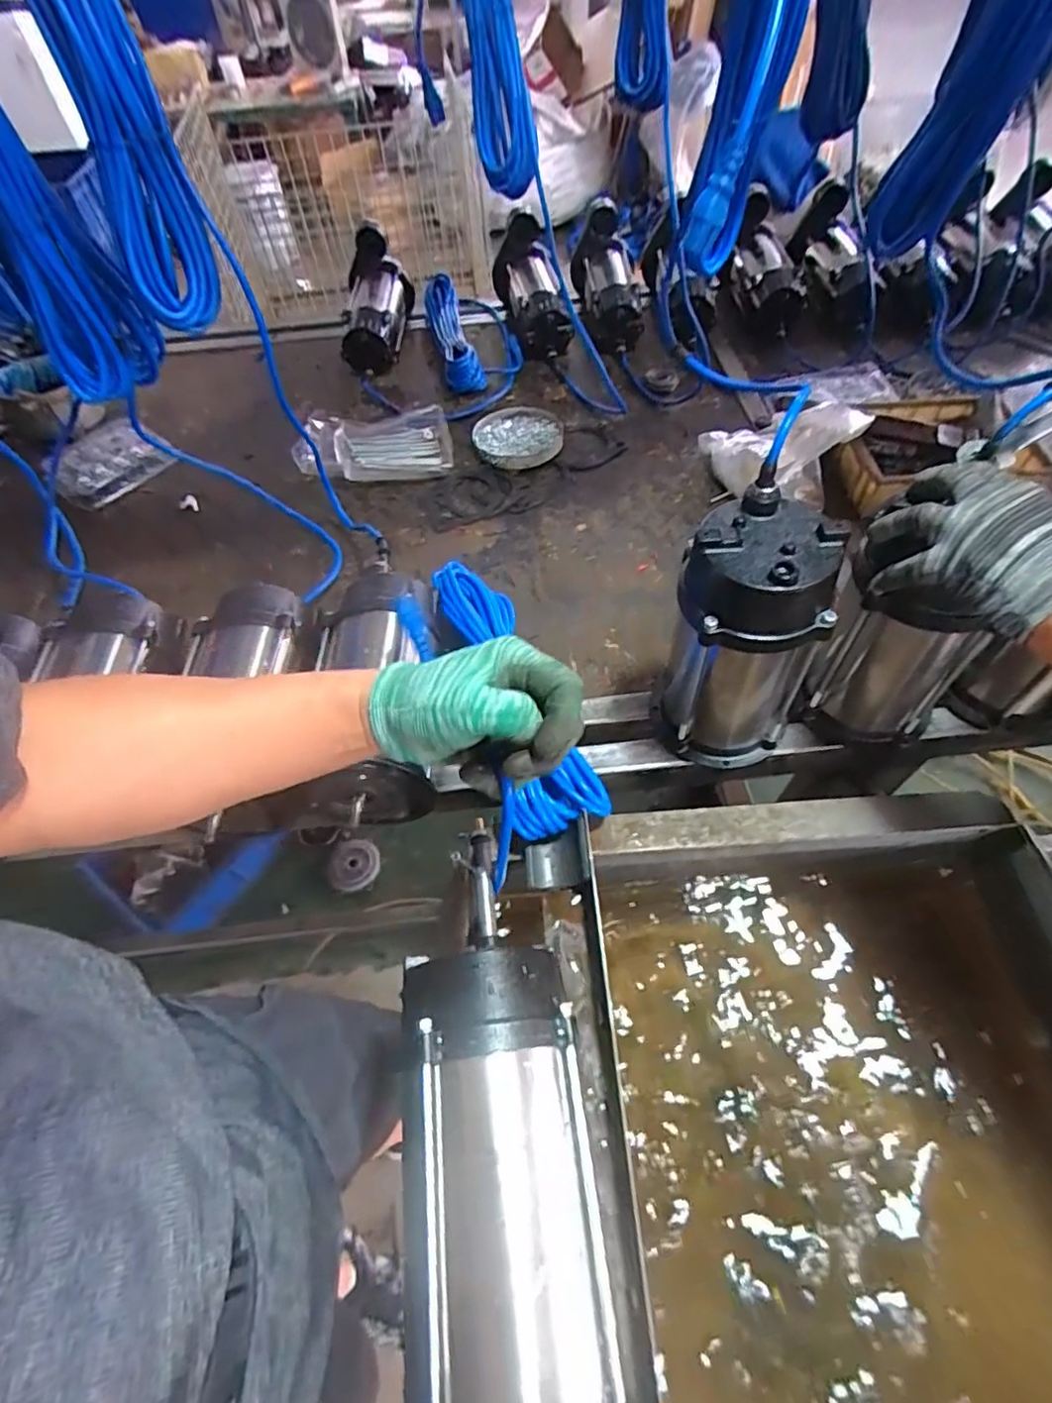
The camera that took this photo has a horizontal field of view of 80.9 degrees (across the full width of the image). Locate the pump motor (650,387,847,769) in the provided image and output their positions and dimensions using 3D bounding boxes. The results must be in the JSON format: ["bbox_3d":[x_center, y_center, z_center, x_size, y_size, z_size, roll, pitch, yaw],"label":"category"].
[{"bbox_3d":[0.198,-0.047,0.577,0.133,0.263,0.108,18,59,15],"label":"pump motor"}]

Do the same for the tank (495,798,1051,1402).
[{"bbox_3d":[0.286,0.469,0.499,0.483,0.204,0.735,-5,56,0],"label":"tank"}]

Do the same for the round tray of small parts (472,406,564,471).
[{"bbox_3d":[-0.013,-0.423,0.982,0.138,0.017,0.157,3,57,6],"label":"round tray of small parts"}]

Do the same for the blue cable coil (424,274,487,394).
[{"bbox_3d":[-0.141,-0.694,1.139,0.069,0.063,0.313,-14,57,-6],"label":"blue cable coil"}]

